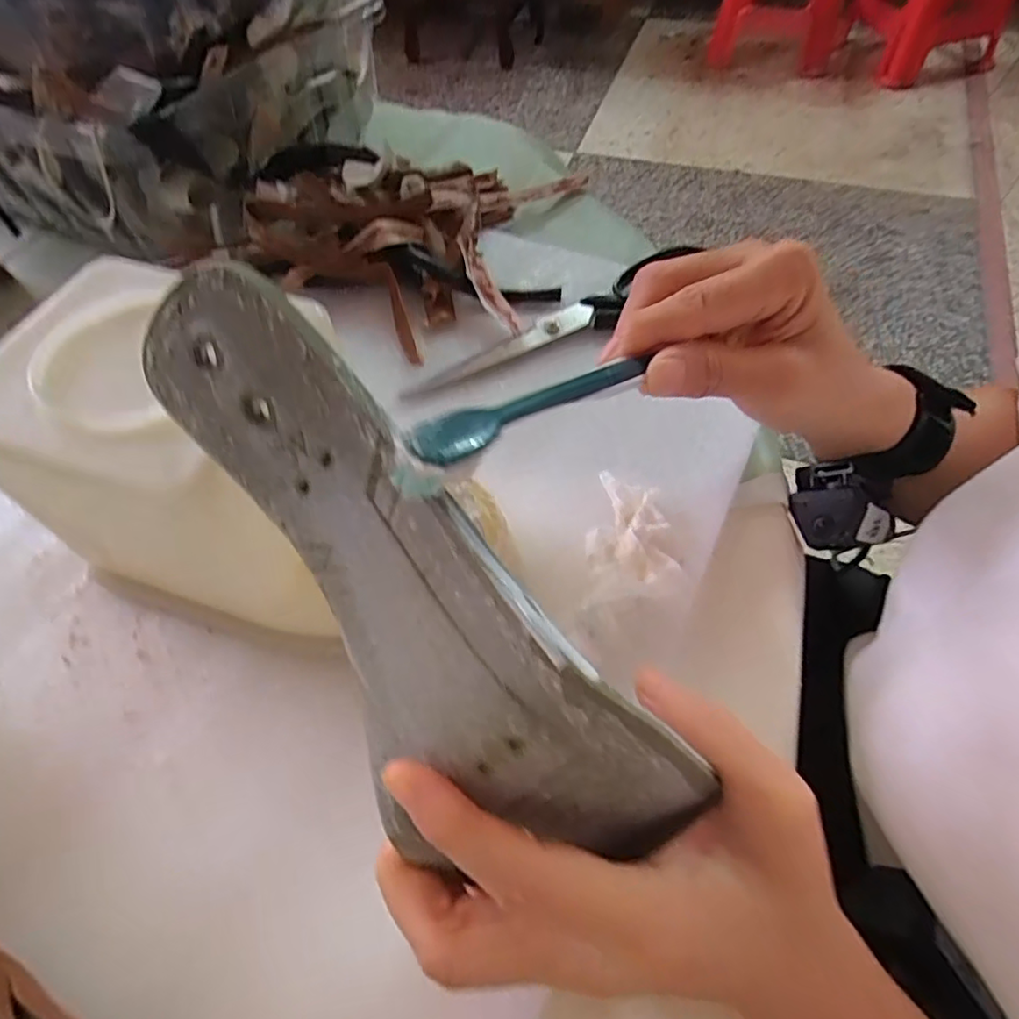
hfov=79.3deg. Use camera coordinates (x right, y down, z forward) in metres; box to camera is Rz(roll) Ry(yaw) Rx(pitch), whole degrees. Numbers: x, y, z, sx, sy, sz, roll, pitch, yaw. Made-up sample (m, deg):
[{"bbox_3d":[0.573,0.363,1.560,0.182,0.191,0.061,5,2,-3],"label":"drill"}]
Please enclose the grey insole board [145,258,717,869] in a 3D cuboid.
[{"bbox_3d":[-0.039,0.013,0.172,0.066,0.039,0.189,-45,73,17],"label":"grey insole board"}]

